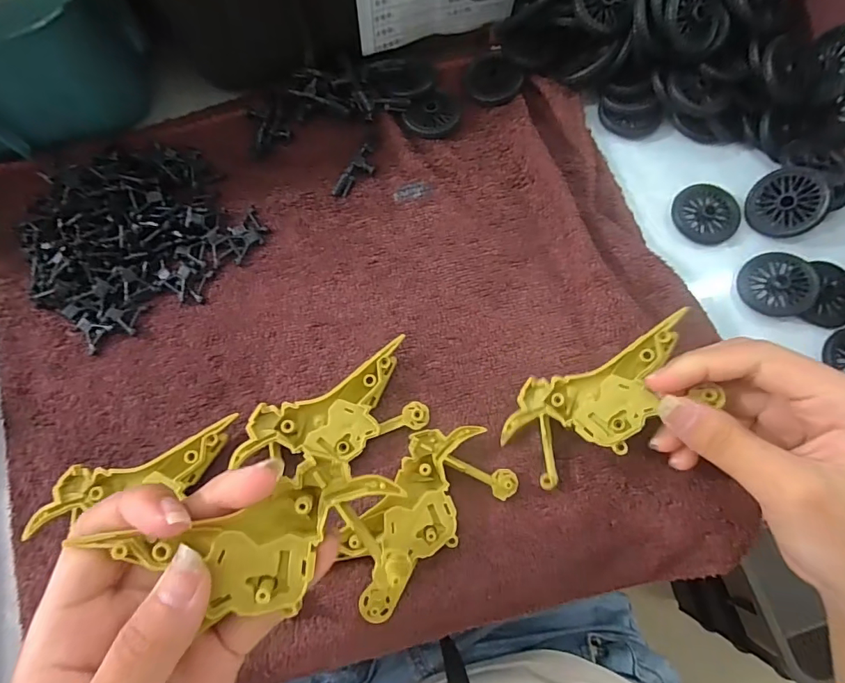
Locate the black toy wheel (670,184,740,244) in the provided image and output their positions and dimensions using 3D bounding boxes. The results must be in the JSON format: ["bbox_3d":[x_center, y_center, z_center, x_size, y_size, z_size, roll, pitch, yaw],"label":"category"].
[{"bbox_3d":[0.170,-0.076,0.268,0.039,0.007,0.033,30,78,7],"label":"black toy wheel"}]

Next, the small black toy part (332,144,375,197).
[{"bbox_3d":[-0.039,-0.103,0.273,0.012,0.008,0.037,30,78,7],"label":"small black toy part"}]

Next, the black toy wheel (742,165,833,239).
[{"bbox_3d":[0.208,-0.080,0.256,0.037,0.005,0.037,7,100,39],"label":"black toy wheel"}]

